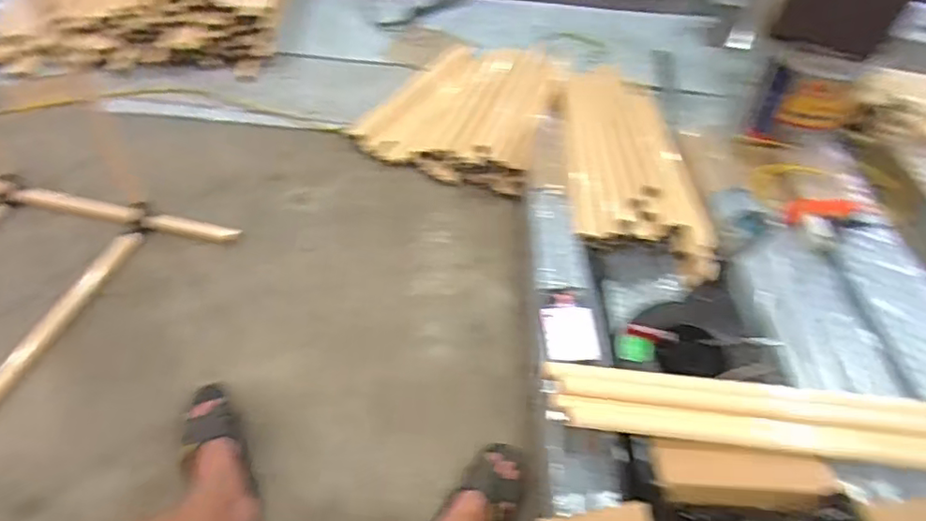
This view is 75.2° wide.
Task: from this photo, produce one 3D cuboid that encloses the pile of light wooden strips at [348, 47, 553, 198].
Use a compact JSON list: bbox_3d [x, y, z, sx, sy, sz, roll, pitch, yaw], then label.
[{"bbox_3d":[0.005,-0.464,1.746,0.485,0.113,0.655,15,47,9],"label":"pile of light wooden strips"}]

